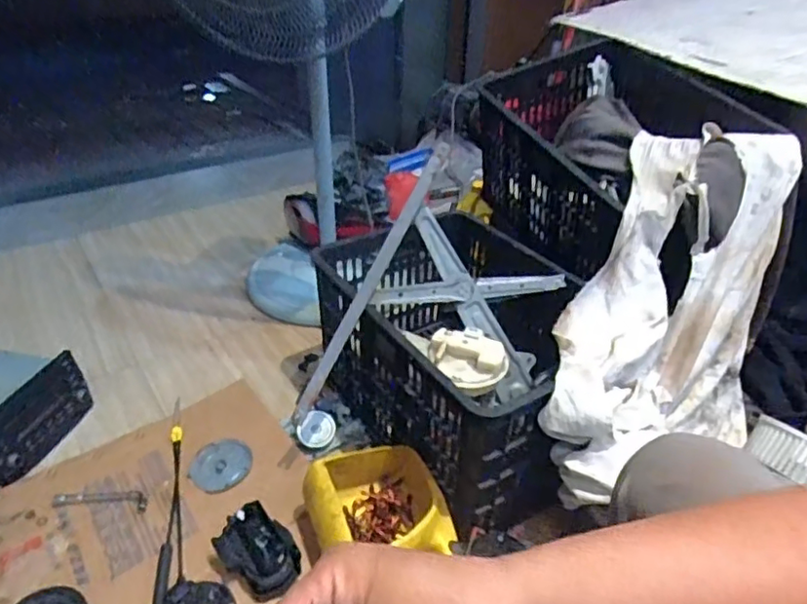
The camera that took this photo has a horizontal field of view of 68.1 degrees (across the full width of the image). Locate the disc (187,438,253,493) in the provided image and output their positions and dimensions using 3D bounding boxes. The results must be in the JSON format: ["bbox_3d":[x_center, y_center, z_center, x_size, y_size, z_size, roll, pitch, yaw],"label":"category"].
[{"bbox_3d":[-0.301,0.267,0.985,0.097,0.005,0.101,-3,33,2],"label":"disc"}]

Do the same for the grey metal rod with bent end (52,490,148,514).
[{"bbox_3d":[-0.466,0.305,0.927,0.146,0.012,0.039,1,34,7],"label":"grey metal rod with bent end"}]

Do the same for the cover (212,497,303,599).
[{"bbox_3d":[-0.197,0.341,0.816,0.118,0.060,0.082,24,43,34],"label":"cover"}]

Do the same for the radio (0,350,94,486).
[{"bbox_3d":[-0.684,0.183,1.021,0.198,0.114,0.204,7,36,16],"label":"radio"}]

